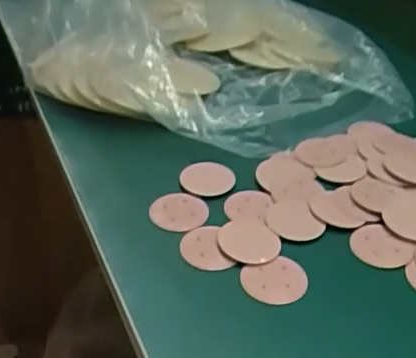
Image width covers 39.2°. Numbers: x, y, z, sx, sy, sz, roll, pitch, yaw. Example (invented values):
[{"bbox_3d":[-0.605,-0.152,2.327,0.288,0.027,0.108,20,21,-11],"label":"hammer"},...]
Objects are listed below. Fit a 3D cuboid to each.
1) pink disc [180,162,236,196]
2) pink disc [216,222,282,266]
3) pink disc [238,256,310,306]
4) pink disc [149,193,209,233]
[{"bbox_3d":[-0.001,-0.002,0.464,0.042,0.006,0.035,-1,36,-6],"label":"pink disc"},{"bbox_3d":[0.029,0.044,0.409,0.042,0.004,0.040,2,35,-2],"label":"pink disc"},{"bbox_3d":[0.044,0.068,0.384,0.042,0.005,0.034,-9,47,-16],"label":"pink disc"},{"bbox_3d":[-0.021,0.024,0.437,0.041,0.008,0.036,11,36,11],"label":"pink disc"}]

